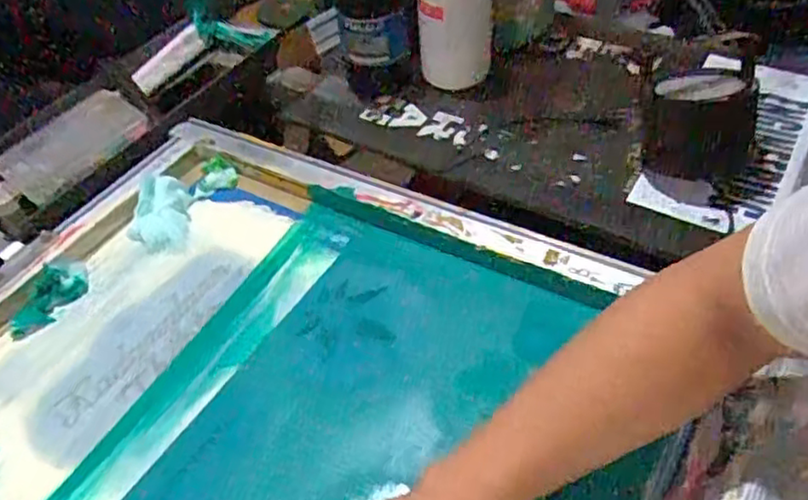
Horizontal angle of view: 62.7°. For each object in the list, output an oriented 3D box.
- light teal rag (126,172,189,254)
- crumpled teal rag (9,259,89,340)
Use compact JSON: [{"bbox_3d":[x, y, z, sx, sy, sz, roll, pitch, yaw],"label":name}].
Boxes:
[{"bbox_3d":[-0.276,-0.042,0.742,0.068,0.038,0.101,-13,46,-6],"label":"light teal rag"},{"bbox_3d":[-0.364,0.045,0.688,0.045,0.033,0.098,12,50,16],"label":"crumpled teal rag"}]

